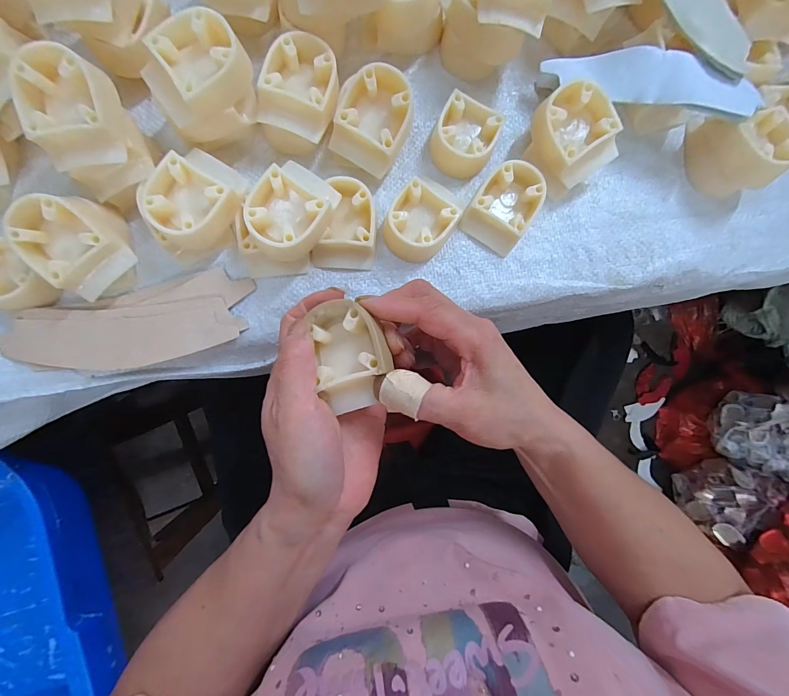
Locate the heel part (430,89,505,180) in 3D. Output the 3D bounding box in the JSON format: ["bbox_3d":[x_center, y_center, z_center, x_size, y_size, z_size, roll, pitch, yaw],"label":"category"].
[{"bbox_3d":[0.054,-0.159,0.273,0.045,0.022,0.051,21,87,-3],"label":"heel part"}]

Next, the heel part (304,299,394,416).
[{"bbox_3d":[-0.024,0.004,0.206,0.040,0.025,0.060,-10,89,-4],"label":"heel part"}]

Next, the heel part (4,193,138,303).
[{"bbox_3d":[-0.208,-0.067,0.239,0.050,0.043,0.056,-36,91,-4],"label":"heel part"}]

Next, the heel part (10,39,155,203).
[{"bbox_3d":[-0.193,-0.139,0.224,0.049,0.044,0.063,-19,90,-4],"label":"heel part"}]

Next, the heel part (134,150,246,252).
[{"bbox_3d":[-0.131,-0.099,0.247,0.050,0.041,0.061,25,87,-3],"label":"heel part"}]

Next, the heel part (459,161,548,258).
[{"bbox_3d":[0.084,-0.106,0.271,0.048,0.022,0.057,35,87,-2],"label":"heel part"}]

